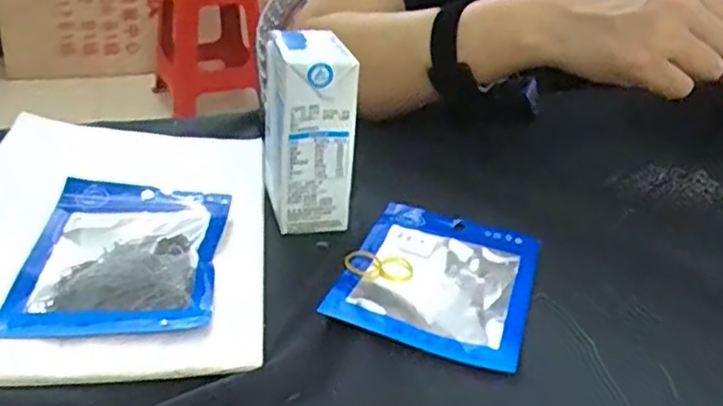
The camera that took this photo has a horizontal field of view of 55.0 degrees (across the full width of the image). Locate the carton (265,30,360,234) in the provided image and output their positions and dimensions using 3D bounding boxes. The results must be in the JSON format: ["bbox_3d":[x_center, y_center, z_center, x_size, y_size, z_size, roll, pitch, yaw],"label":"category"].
[{"bbox_3d":[-0.031,-0.041,0.412,0.050,0.110,0.057,1,29,-8],"label":"carton"}]

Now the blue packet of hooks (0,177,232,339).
[{"bbox_3d":[-0.124,0.025,0.369,0.095,0.014,0.130,0,29,-9],"label":"blue packet of hooks"}]

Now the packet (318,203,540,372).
[{"bbox_3d":[0.044,0.040,0.385,0.097,0.015,0.139,12,29,13],"label":"packet"}]

